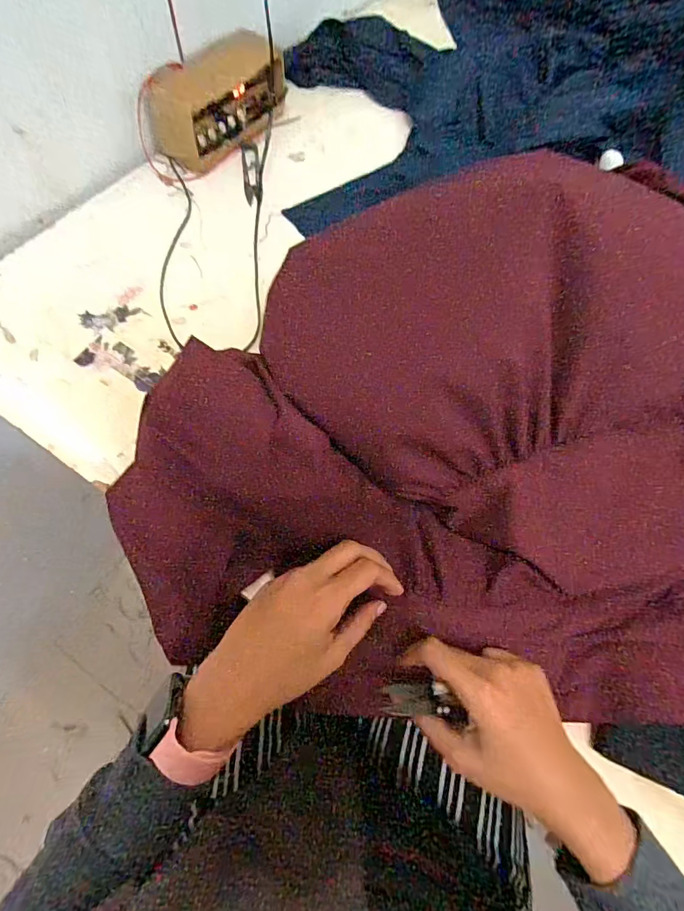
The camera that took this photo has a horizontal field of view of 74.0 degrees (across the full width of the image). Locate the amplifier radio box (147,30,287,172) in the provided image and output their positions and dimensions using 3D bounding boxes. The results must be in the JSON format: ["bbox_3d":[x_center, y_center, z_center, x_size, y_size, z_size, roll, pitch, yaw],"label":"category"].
[{"bbox_3d":[-0.156,-0.455,0.578,0.076,0.089,0.191,40,71,14],"label":"amplifier radio box"}]

